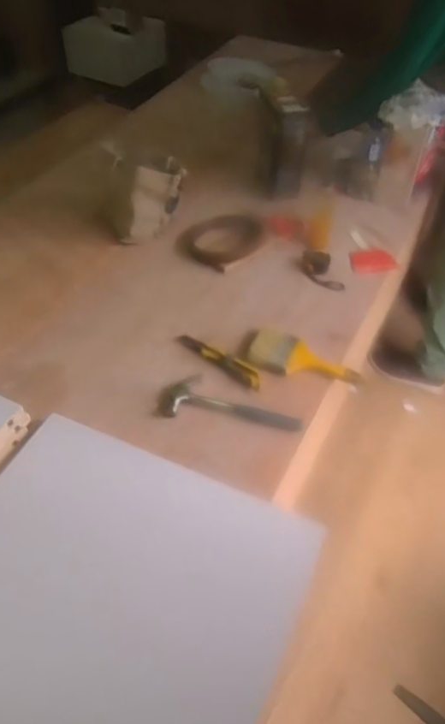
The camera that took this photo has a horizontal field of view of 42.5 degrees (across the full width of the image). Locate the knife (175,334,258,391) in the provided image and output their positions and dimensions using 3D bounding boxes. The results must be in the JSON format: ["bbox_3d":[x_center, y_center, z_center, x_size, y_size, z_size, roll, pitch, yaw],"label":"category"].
[{"bbox_3d":[-0.008,-0.004,1.134,0.195,0.015,0.042,27,52,22],"label":"knife"}]

